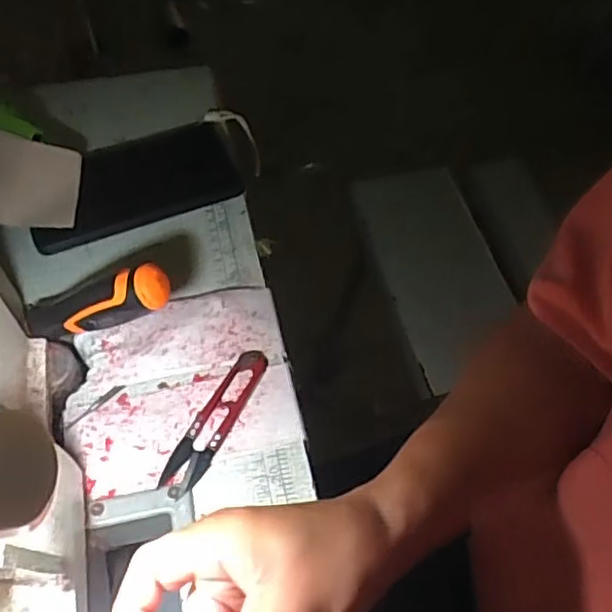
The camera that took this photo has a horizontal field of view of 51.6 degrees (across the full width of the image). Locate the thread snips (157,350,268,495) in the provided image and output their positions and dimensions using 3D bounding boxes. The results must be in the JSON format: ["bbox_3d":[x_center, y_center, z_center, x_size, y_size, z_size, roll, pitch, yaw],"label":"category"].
[{"bbox_3d":[-0.056,0.069,0.403,0.022,0.005,0.104,24,58,11],"label":"thread snips"}]

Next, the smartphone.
[{"bbox_3d":[-0.136,-0.106,0.514,0.173,0.016,0.097,-18,60,-16],"label":"smartphone"}]

